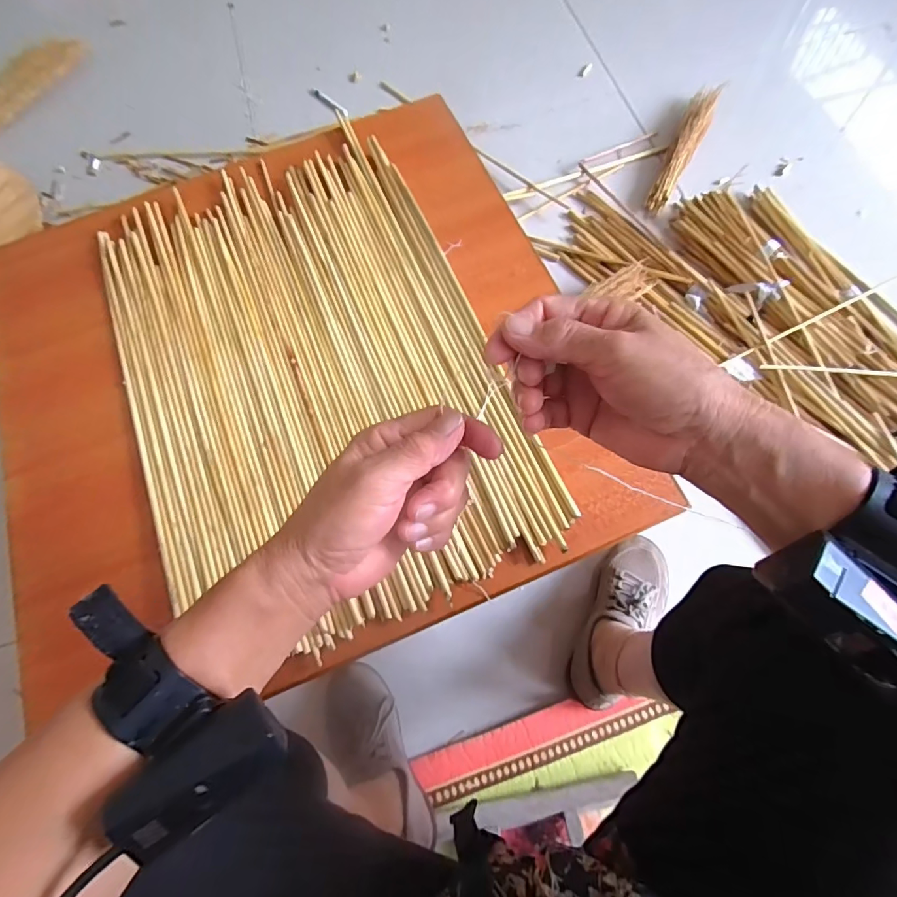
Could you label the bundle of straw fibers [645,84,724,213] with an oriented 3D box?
[{"bbox_3d":[0.465,-0.589,0.936,0.056,0.067,0.303,24,70,9],"label":"bundle of straw fibers"}]

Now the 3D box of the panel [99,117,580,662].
[{"bbox_3d":[-0.171,-0.109,0.570,0.429,0.029,0.632,-22,71,-5],"label":"panel"}]

